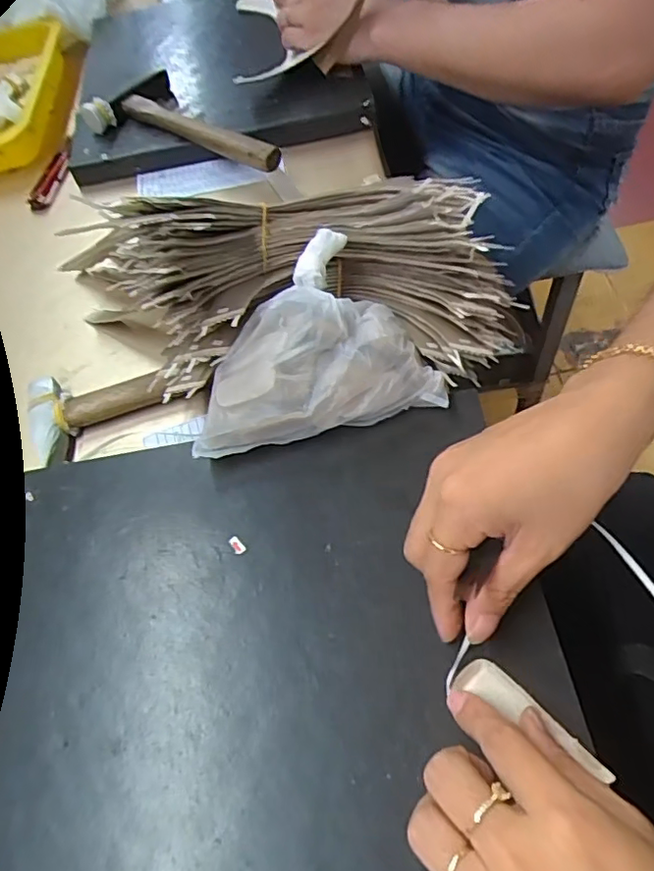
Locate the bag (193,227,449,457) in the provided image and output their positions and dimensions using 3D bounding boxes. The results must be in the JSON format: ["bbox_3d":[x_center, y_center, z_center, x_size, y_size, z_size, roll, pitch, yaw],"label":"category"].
[{"bbox_3d":[-0.013,-0.057,0.371,0.153,0.068,0.118,-13,60,1],"label":"bag"}]

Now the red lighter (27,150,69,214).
[{"bbox_3d":[-0.276,-0.256,0.570,0.018,0.016,0.073,15,73,11],"label":"red lighter"}]

